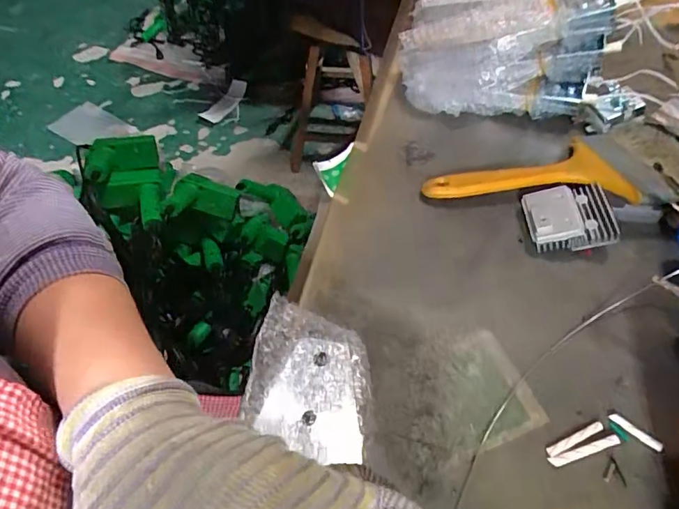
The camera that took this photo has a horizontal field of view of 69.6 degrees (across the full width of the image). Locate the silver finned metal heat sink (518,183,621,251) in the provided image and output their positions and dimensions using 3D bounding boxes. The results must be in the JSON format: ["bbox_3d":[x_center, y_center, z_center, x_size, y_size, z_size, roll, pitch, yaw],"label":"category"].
[{"bbox_3d":[0.160,-0.026,0.347,0.054,0.023,0.046,0,52,1],"label":"silver finned metal heat sink"}]

